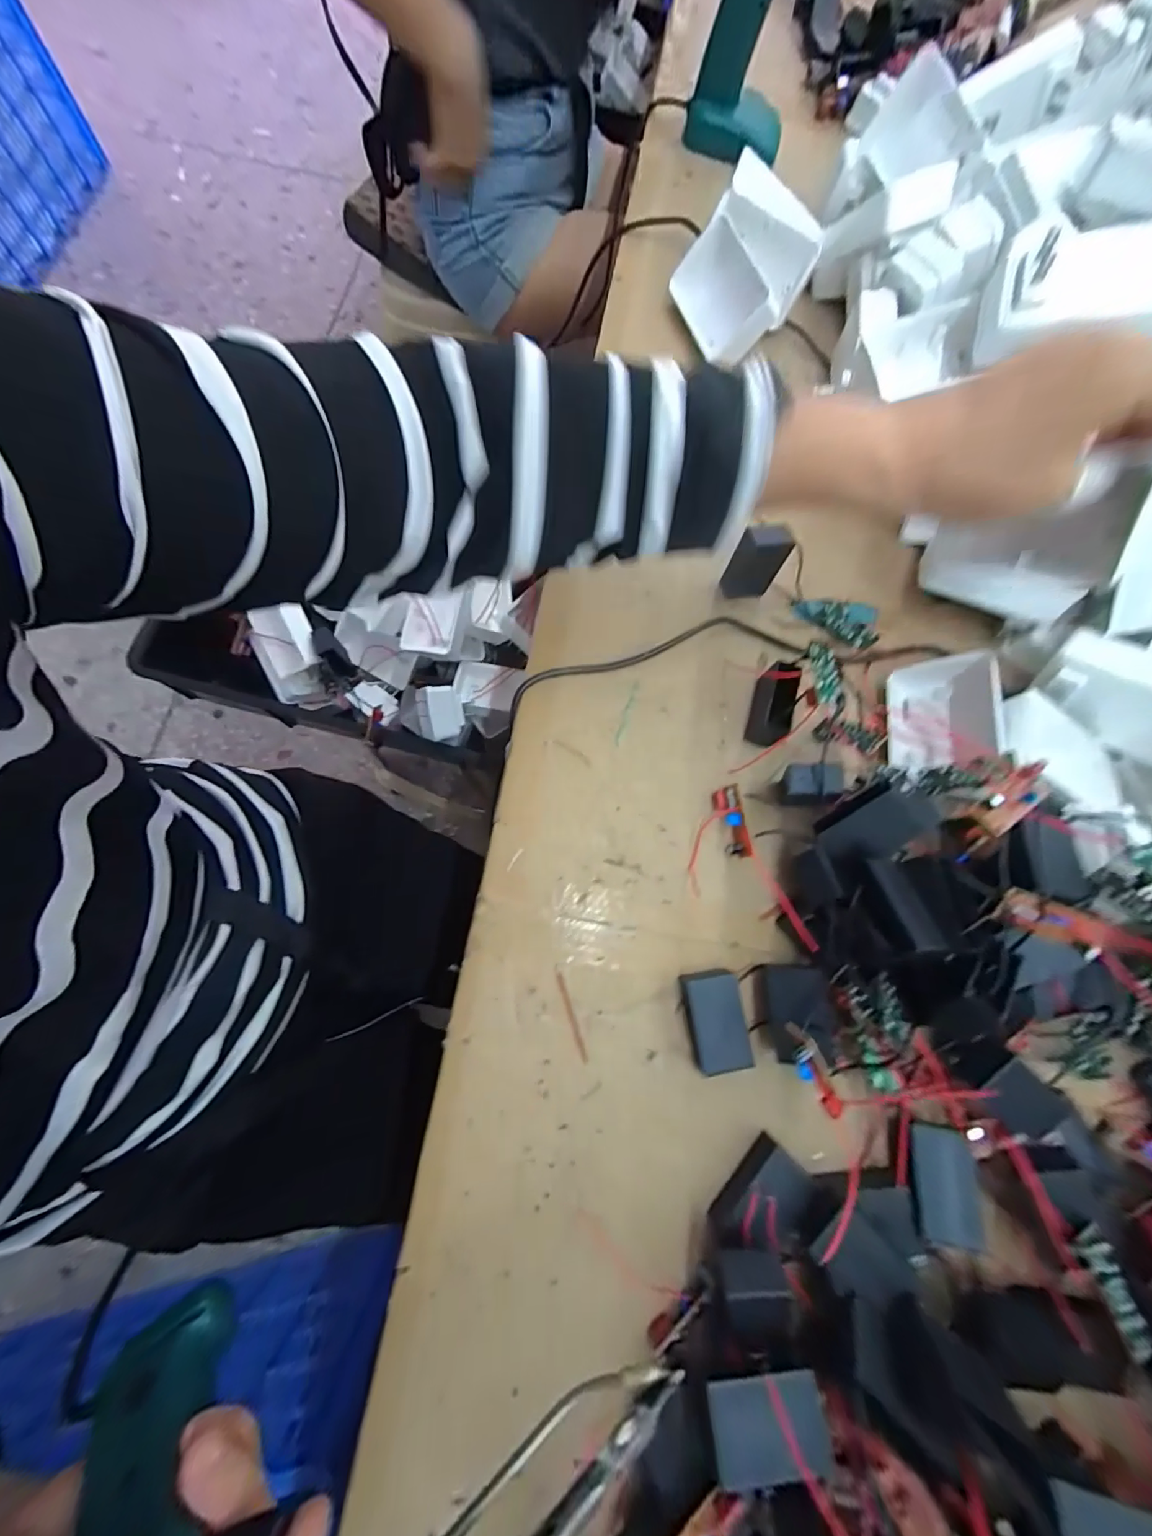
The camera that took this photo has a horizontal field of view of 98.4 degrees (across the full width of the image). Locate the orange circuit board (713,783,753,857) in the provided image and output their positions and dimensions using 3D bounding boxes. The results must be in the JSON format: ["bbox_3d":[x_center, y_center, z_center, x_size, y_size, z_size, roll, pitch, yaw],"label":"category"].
[{"bbox_3d":[0.095,0.033,0.304,0.014,0.013,0.043,-6,76,-7],"label":"orange circuit board"}]

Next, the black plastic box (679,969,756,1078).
[{"bbox_3d":[0.078,0.138,0.272,0.031,0.015,0.048,-6,76,-7],"label":"black plastic box"}]

